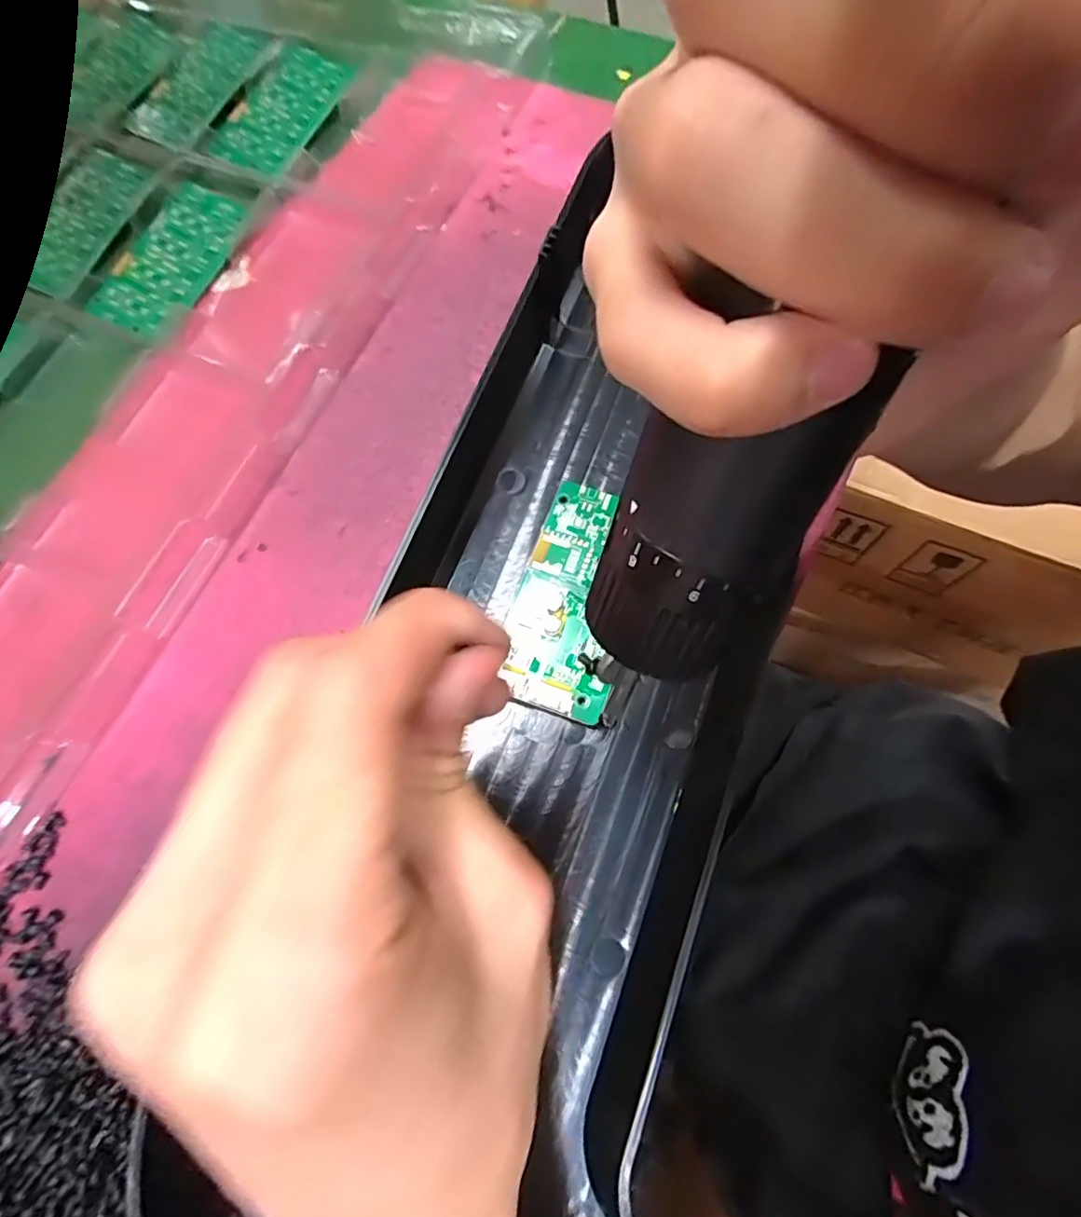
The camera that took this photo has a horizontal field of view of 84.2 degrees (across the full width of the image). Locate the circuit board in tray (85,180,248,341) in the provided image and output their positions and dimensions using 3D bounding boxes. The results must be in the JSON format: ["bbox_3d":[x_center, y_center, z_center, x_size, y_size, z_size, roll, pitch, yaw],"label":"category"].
[{"bbox_3d":[-0.200,-0.188,0.322,0.048,0.009,0.092,24,74,10],"label":"circuit board in tray"}]

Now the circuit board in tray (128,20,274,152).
[{"bbox_3d":[-0.211,-0.323,0.371,0.055,0.010,0.102,18,73,8],"label":"circuit board in tray"}]

